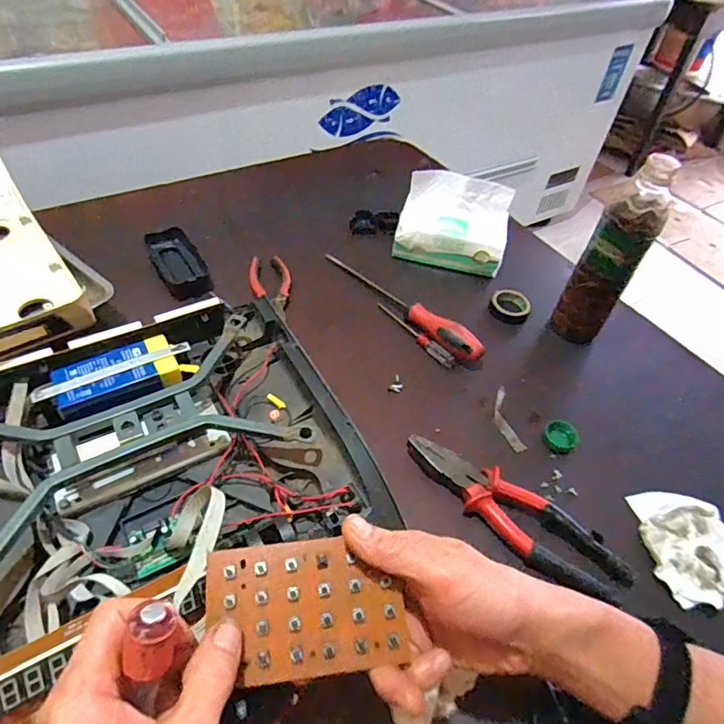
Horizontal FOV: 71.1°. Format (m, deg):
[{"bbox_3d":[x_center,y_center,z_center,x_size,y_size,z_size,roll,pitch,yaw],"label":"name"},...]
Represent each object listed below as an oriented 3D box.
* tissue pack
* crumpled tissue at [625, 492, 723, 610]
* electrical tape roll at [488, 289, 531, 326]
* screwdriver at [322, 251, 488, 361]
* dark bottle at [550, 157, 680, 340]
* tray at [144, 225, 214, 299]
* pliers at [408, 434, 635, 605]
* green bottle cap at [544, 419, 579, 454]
[{"bbox_3d":[0.122,-0.182,0.663,0.143,0.091,0.073,16,49,7],"label":"tissue pack"},{"bbox_3d":[0.289,0.161,0.440,0.079,0.019,0.096,5,48,-3],"label":"crumpled tissue"},{"bbox_3d":[0.185,-0.070,0.634,0.049,0.020,0.045,3,49,-4],"label":"electrical tape roll"},{"bbox_3d":[0.048,-0.077,0.616,0.031,0.028,0.242,-30,58,-28],"label":"screwdriver"},{"bbox_3d":[0.269,-0.109,0.549,0.060,0.201,0.047,28,51,17],"label":"dark bottle"},{"bbox_3d":[-0.230,-0.124,0.635,0.052,0.026,0.114,-24,56,-25],"label":"tray"},{"bbox_3d":[0.132,0.134,0.447,0.207,0.025,0.053,32,53,20],"label":"pliers"},{"bbox_3d":[0.201,0.075,0.511,0.031,0.011,0.032,3,49,-4],"label":"green bottle cap"}]

